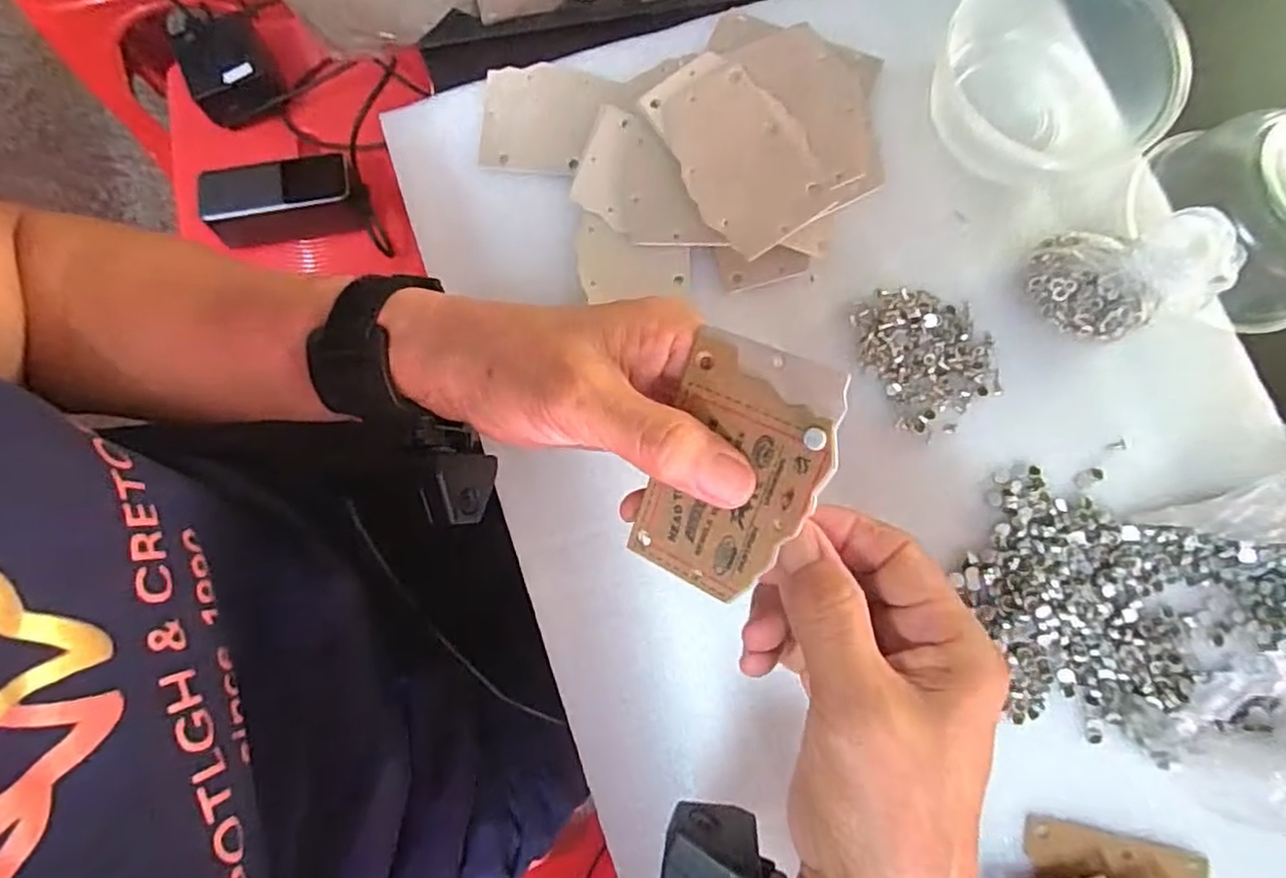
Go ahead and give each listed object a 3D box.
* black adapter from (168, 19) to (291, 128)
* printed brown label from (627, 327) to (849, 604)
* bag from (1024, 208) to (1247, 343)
[{"bbox_3d":[-0.390,-0.352,0.624,0.080,0.054,0.077,-25,80,-5],"label":"black adapter"},{"bbox_3d":[0.030,0.011,0.215,0.054,0.004,0.082,25,105,26],"label":"printed brown label"},{"bbox_3d":[0.224,-0.077,0.307,0.062,0.053,0.053,-20,80,-4],"label":"bag"}]

